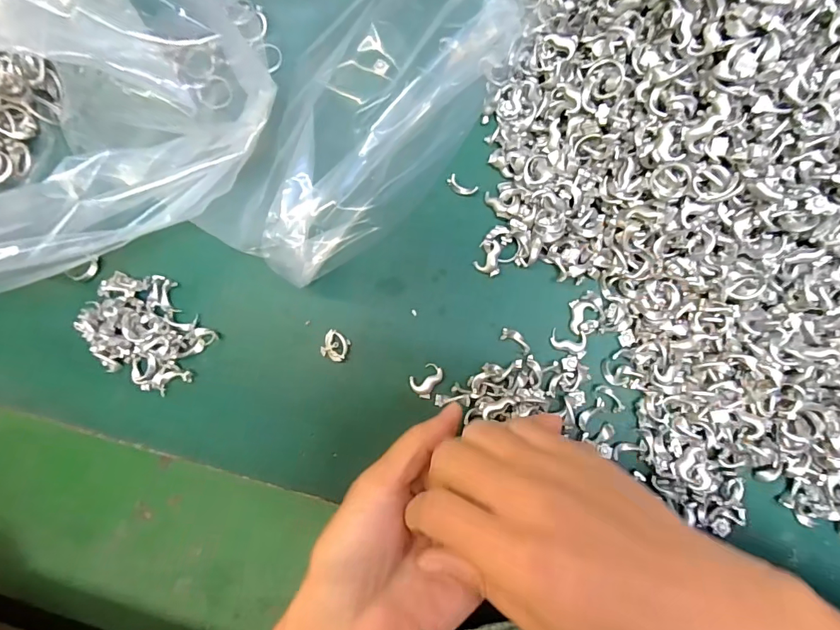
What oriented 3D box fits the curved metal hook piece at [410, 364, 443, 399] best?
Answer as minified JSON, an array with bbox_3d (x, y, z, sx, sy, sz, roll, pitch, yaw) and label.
[{"bbox_3d":[0.003,0.038,0.272,0.015,0.004,0.020,31,87,4],"label":"curved metal hook piece"}]

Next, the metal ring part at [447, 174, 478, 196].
[{"bbox_3d":[0.025,-0.079,0.284,0.018,0.005,0.009,29,87,4],"label":"metal ring part"}]

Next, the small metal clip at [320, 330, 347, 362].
[{"bbox_3d":[-0.051,0.019,0.276,0.015,0.004,0.016,21,86,4],"label":"small metal clip"}]

